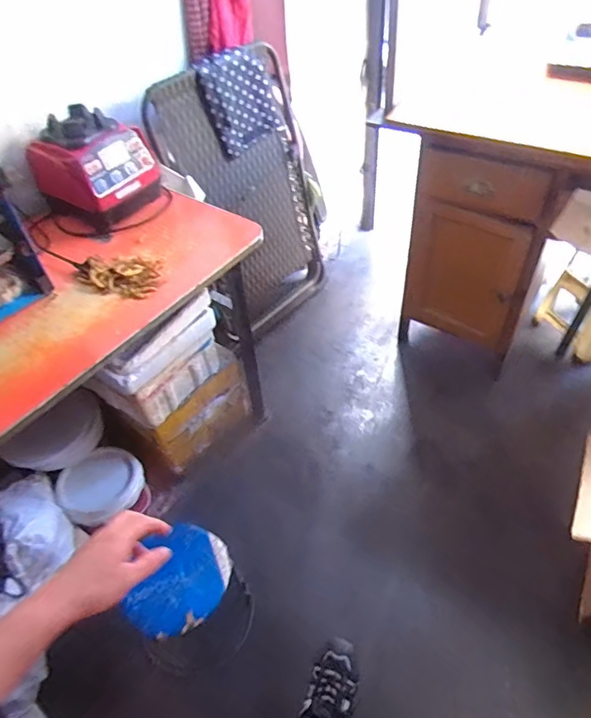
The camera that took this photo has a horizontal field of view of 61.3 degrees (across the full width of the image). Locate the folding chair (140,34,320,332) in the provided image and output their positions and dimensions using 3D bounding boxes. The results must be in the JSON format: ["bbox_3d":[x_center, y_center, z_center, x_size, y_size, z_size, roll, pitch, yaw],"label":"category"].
[{"bbox_3d":[-0.169,-0.527,1.880,0.240,0.974,0.579,33,59,30],"label":"folding chair"}]

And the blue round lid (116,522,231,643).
[{"bbox_3d":[-0.269,0.514,1.164,0.229,0.036,0.243,-3,48,3],"label":"blue round lid"}]

